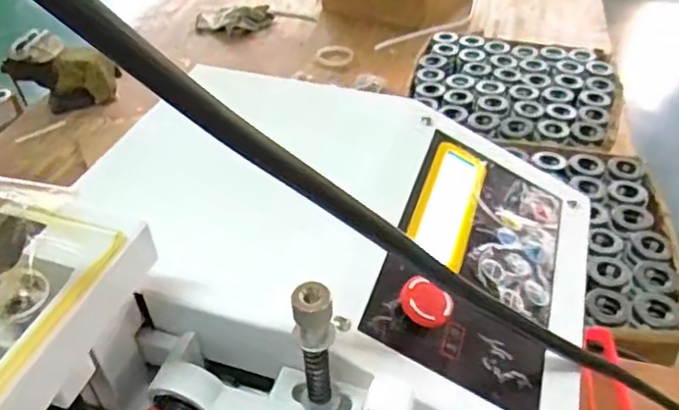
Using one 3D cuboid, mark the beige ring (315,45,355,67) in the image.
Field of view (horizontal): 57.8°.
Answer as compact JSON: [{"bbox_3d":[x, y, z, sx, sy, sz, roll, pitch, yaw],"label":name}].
[{"bbox_3d":[-0.012,-0.359,1.469,0.085,0.014,0.073,22,46,24],"label":"beige ring"}]

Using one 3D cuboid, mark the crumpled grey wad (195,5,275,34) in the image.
[{"bbox_3d":[-0.269,-0.481,1.589,0.197,0.046,0.117,-13,42,-13],"label":"crumpled grey wad"}]

